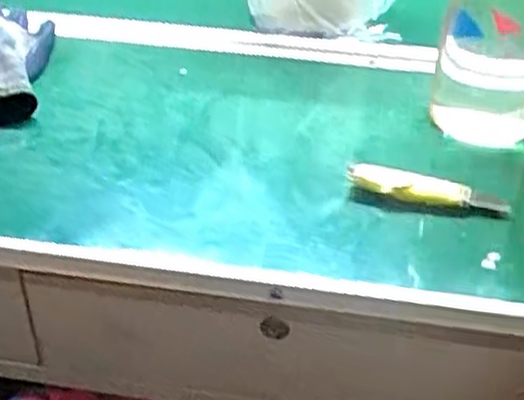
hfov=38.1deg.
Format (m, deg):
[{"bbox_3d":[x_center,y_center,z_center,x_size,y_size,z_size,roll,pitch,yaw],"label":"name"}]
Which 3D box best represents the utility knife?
[{"bbox_3d":[0.118,-0.009,0.542,0.112,0.015,0.023,6,36,8],"label":"utility knife"}]

